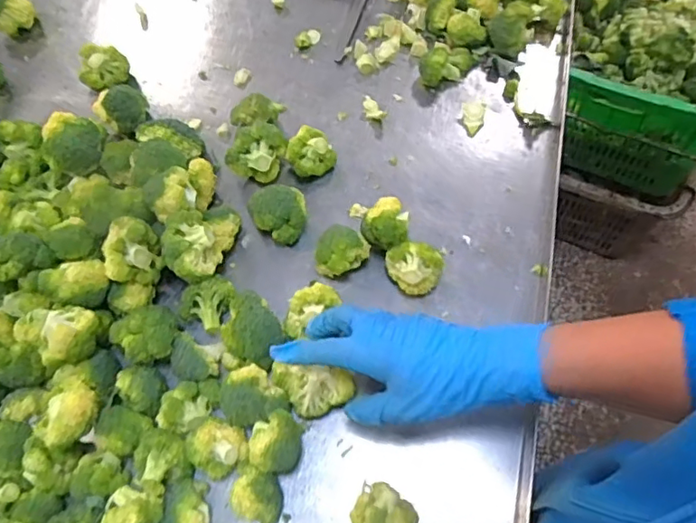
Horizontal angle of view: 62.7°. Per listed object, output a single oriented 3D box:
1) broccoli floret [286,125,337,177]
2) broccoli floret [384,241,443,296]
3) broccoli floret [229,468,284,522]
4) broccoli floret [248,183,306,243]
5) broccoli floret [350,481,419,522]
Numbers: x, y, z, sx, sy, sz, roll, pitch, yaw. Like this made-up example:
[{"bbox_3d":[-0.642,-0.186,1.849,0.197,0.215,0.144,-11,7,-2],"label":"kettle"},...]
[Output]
[{"bbox_3d":[-0.041,-0.112,0.600,0.045,0.043,0.047,-1,63,3],"label":"broccoli floret"},{"bbox_3d":[0.061,0.006,0.529,0.038,0.049,0.048,-36,66,-14],"label":"broccoli floret"},{"bbox_3d":[-0.070,0.188,0.456,0.038,0.036,0.038,-1,63,3],"label":"broccoli floret"},{"bbox_3d":[-0.069,-0.046,0.569,0.055,0.044,0.051,-11,63,-2],"label":"broccoli floret"},{"bbox_3d":[0.029,0.197,0.443,0.048,0.044,0.041,20,66,14],"label":"broccoli floret"}]

